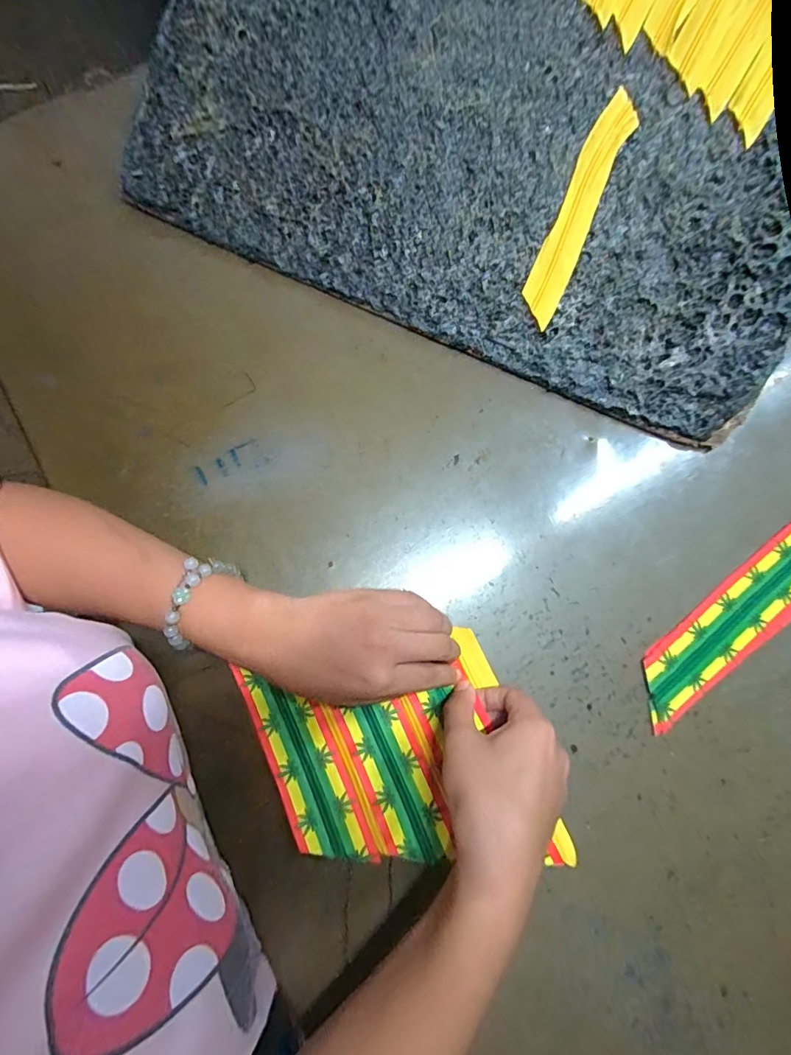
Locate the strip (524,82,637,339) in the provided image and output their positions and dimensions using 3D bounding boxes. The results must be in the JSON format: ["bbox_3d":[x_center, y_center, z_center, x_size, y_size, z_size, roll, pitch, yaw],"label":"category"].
[{"bbox_3d":[0.143,-0.249,0.352,0.030,0.004,0.172,22,97,4],"label":"strip"}]

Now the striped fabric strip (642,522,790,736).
[{"bbox_3d":[0.253,0.071,0.333,0.188,0.005,0.049,-36,80,-8],"label":"striped fabric strip"}]

